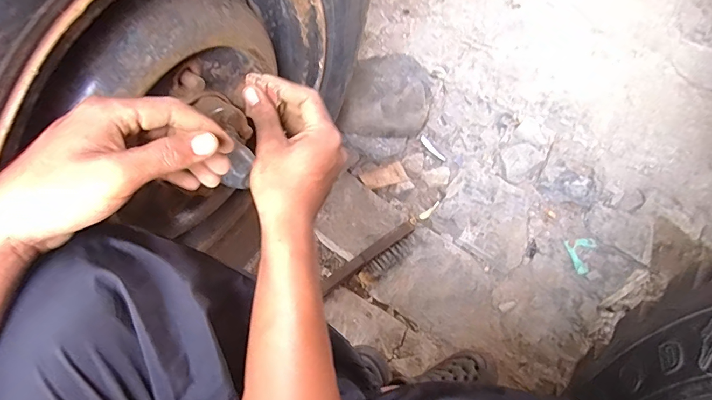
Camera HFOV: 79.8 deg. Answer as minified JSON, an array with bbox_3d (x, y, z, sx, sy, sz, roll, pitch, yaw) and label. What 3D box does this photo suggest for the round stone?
[{"bbox_3d":[0.075,-0.210,0.934,0.164,0.144,0.209,22,59,8],"label":"round stone"}]

